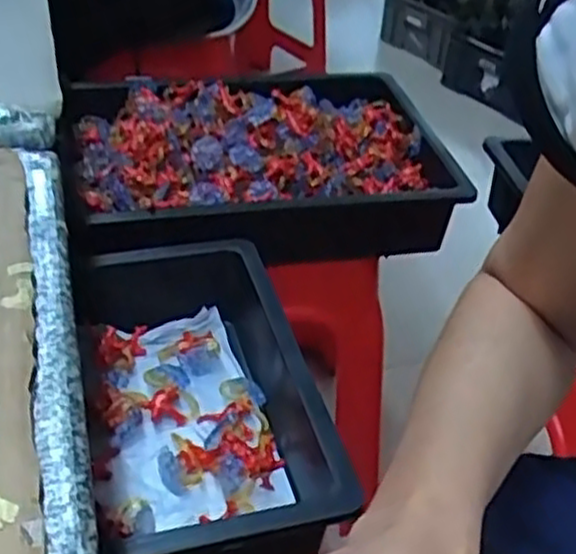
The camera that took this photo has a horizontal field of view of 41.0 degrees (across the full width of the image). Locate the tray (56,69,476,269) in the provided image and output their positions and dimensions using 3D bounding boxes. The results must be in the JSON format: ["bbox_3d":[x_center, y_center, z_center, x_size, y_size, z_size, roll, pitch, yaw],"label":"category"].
[{"bbox_3d":[-0.034,-0.140,0.870,0.410,0.077,0.324,-9,41,-18],"label":"tray"}]

